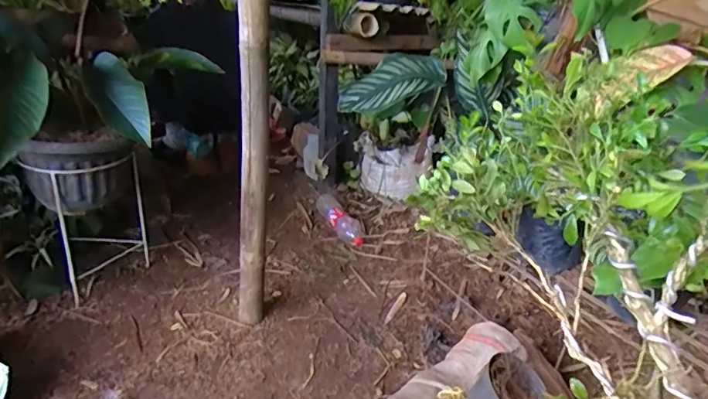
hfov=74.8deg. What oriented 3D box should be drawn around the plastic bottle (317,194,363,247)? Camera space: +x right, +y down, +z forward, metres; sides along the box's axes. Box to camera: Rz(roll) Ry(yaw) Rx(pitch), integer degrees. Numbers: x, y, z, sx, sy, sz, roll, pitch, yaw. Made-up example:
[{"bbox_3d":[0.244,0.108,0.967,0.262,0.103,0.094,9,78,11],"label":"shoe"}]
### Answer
[{"bbox_3d":[-0.058,0.063,1.840,0.102,0.090,0.342,-10,33,-26],"label":"plastic bottle"}]

